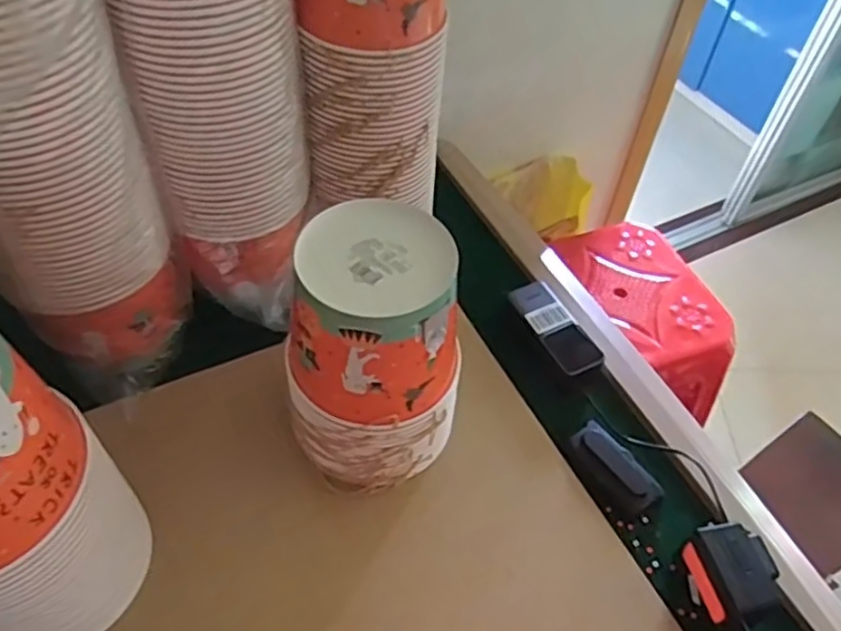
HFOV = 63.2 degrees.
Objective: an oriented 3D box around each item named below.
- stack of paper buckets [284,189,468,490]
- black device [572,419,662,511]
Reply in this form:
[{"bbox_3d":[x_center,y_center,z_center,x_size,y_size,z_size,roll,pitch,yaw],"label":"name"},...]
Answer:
[{"bbox_3d":[-0.037,0.042,0.622,0.139,0.246,0.138,19,51,11],"label":"stack of paper buckets"},{"bbox_3d":[0.196,0.151,0.693,0.043,0.023,0.099,-26,57,-24],"label":"black device"}]

